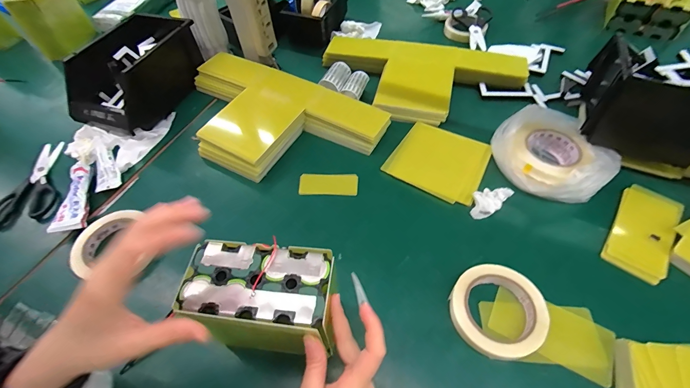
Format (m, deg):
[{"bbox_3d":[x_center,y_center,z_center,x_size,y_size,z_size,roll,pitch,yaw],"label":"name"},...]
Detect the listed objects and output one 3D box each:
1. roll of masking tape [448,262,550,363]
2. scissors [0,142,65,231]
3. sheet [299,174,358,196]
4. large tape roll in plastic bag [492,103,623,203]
[{"bbox_3d":[0.191,0.150,0.413,0.113,0.029,0.110,-2,55,3],"label":"roll of masking tape"},{"bbox_3d":[-0.547,-0.024,0.582,0.116,0.013,0.187,-8,54,-3],"label":"scissors"},{"bbox_3d":[-0.028,-0.017,0.559,0.099,0.004,0.040,1,61,2],"label":"sheet"},{"bbox_3d":[0.339,-0.068,0.529,0.153,0.061,0.156,-2,55,3],"label":"large tape roll in plastic bag"}]

